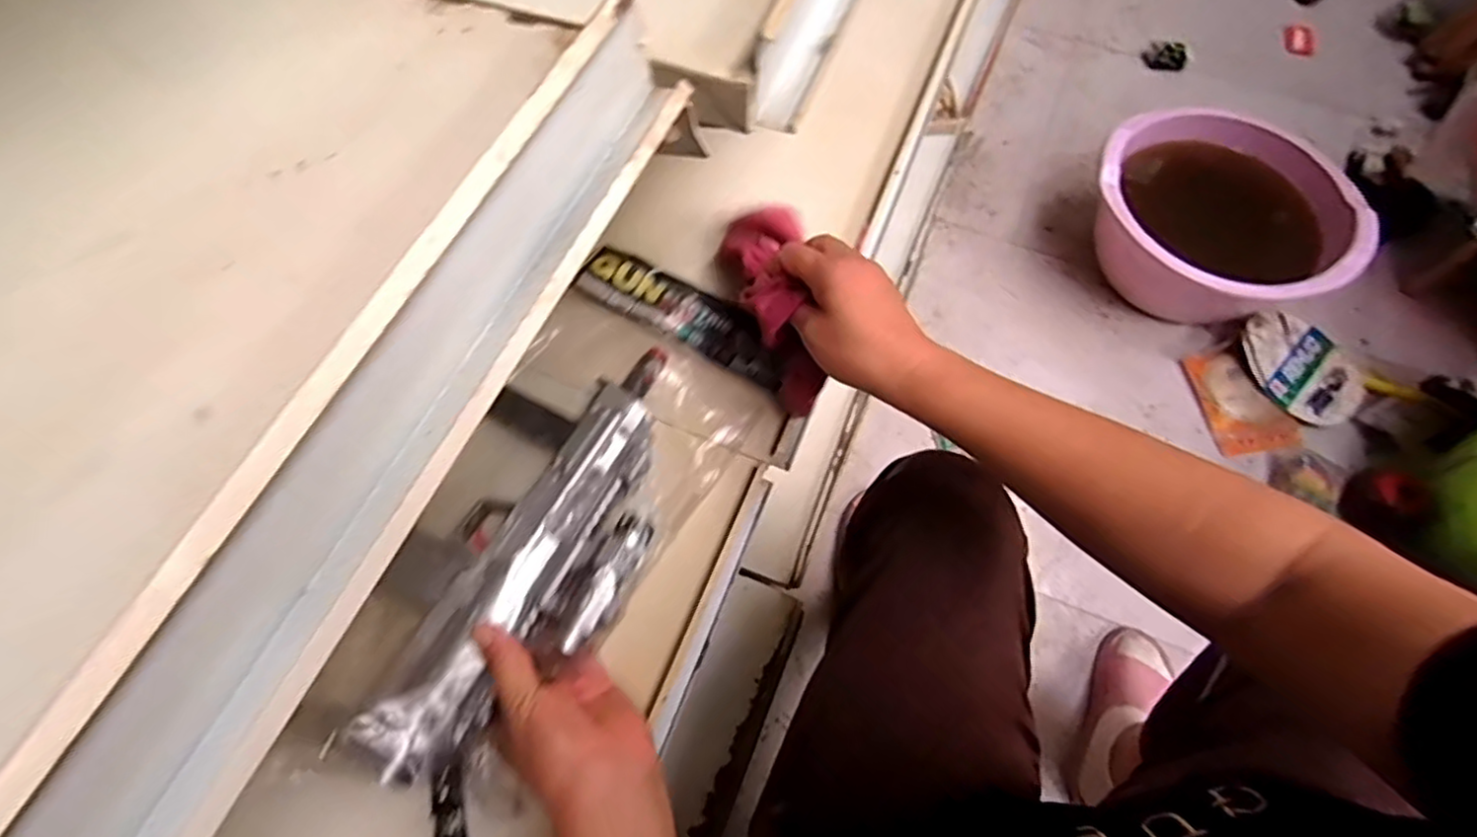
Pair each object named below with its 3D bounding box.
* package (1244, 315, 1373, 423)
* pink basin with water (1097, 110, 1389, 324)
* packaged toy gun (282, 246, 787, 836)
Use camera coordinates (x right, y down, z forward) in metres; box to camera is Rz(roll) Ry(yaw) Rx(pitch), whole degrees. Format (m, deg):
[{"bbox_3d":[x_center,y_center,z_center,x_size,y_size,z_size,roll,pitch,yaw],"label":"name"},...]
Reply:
[{"bbox_3d":[0.887,-0.082,1.064,0.164,0.041,0.196,-35,69,-15],"label":"package"},{"bbox_3d":[0.762,-0.311,1.106,0.363,0.168,0.372,0,64,0],"label":"pink basin with water"},{"bbox_3d":[-0.120,0.049,0.480,0.183,0.075,0.416,22,58,10],"label":"packaged toy gun"}]

